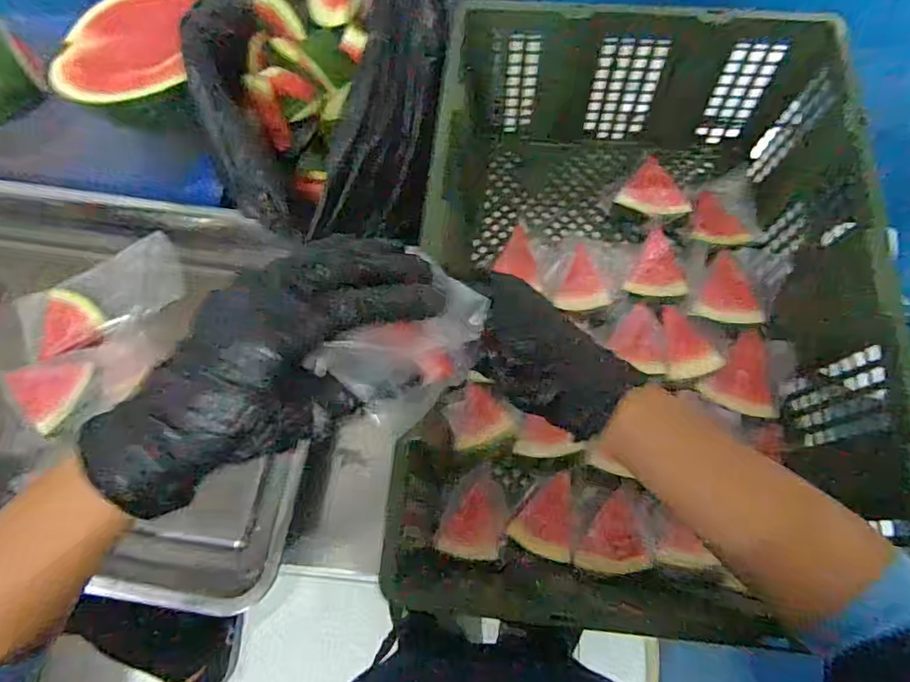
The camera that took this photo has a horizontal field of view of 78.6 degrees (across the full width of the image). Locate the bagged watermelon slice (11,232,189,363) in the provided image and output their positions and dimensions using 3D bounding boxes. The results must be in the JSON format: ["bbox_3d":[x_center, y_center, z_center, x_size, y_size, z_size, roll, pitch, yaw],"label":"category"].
[{"bbox_3d":[-0.396,-0.046,0.618,0.182,0.030,0.081,-29,71,-8],"label":"bagged watermelon slice"}]

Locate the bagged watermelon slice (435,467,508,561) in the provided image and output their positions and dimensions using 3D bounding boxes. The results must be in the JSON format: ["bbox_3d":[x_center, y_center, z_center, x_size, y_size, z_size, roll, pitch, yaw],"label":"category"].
[{"bbox_3d":[0.021,0.162,0.514,0.059,0.014,0.077,16,71,8],"label":"bagged watermelon slice"}]

